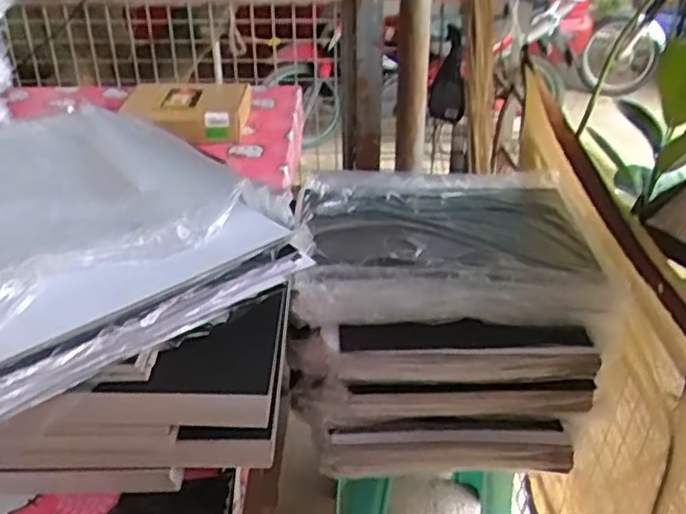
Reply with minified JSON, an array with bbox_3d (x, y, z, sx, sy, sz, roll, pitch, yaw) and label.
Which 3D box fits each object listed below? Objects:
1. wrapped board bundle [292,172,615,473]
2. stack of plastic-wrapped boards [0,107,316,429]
[{"bbox_3d":[0.180,0.064,1.247,0.520,0.263,0.584,0,32,-1],"label":"wrapped board bundle"},{"bbox_3d":[-0.370,-0.039,0.739,0.530,0.074,0.441,28,41,37],"label":"stack of plastic-wrapped boards"}]

